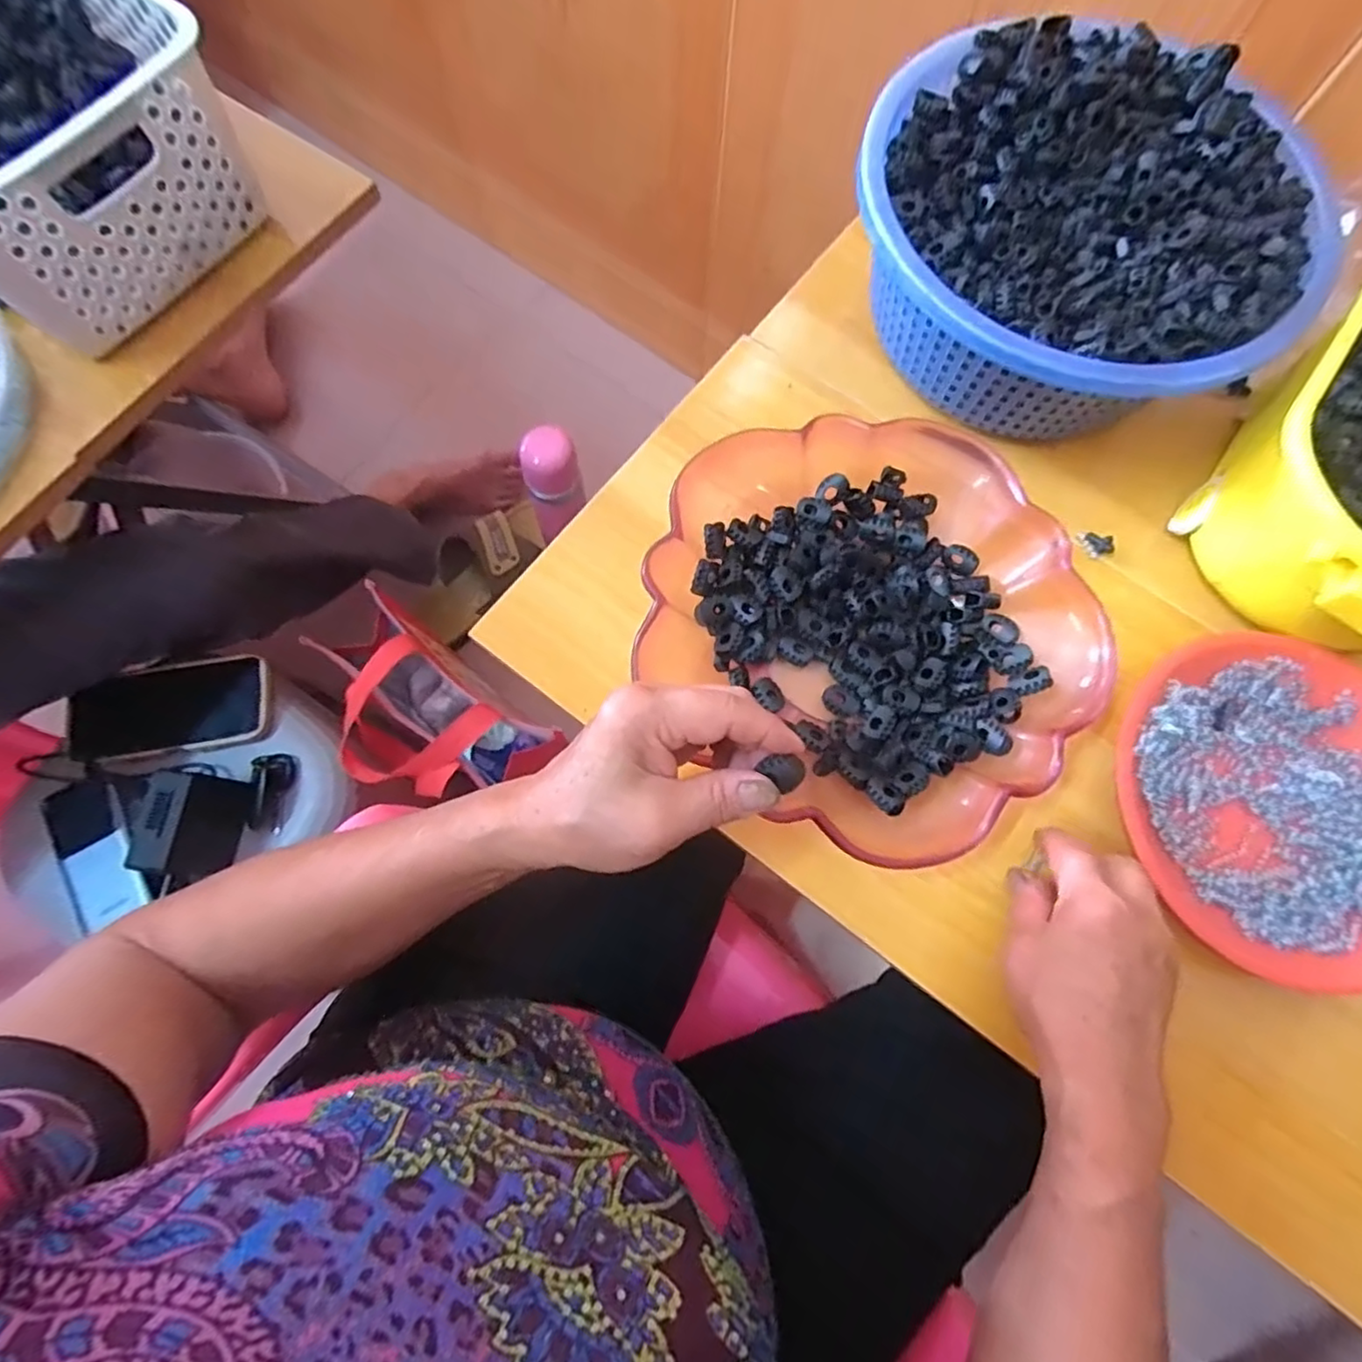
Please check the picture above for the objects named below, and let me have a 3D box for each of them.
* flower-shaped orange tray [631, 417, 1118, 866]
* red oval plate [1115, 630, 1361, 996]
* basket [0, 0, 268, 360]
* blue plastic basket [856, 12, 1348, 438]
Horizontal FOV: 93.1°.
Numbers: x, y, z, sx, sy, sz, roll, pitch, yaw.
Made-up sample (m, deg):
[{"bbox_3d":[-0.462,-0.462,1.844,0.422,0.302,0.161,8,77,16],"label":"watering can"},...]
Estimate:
[{"bbox_3d":[0.101,-0.034,0.376,0.240,0.057,0.247,-41,79,-11],"label":"flower-shaped orange tray"},{"bbox_3d":[0.350,0.067,0.378,0.193,0.021,0.190,-32,77,-9],"label":"red oval plate"},{"bbox_3d":[-0.454,-0.373,0.412,0.300,0.120,0.201,35,76,8],"label":"basket"},{"bbox_3d":[0.245,-0.280,0.413,0.262,0.088,0.244,29,76,7],"label":"blue plastic basket"}]

